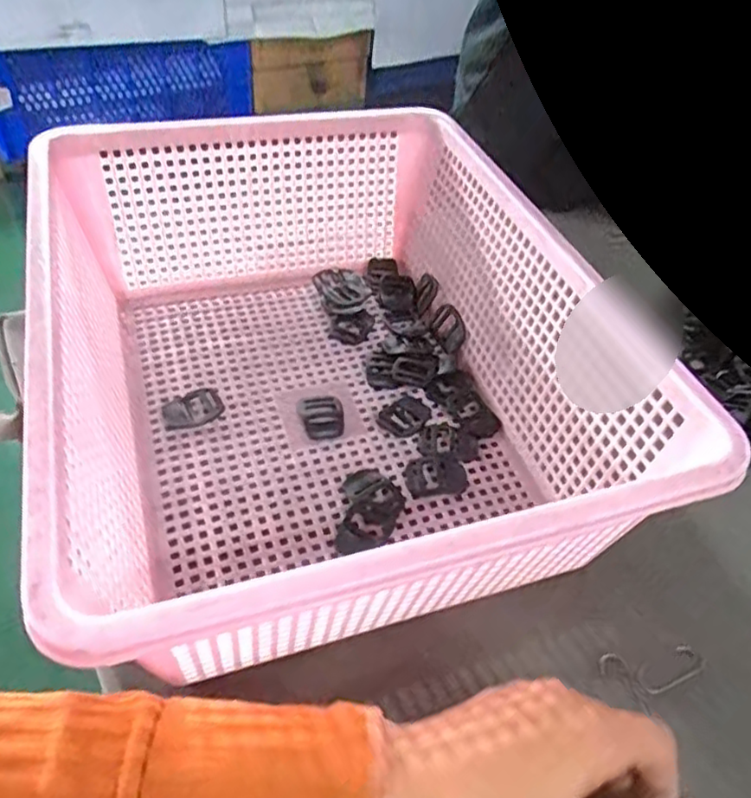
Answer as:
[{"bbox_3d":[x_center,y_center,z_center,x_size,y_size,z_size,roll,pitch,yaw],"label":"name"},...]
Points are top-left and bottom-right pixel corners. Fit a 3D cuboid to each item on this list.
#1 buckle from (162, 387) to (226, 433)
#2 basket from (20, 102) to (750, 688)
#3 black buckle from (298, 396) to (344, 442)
[{"bbox_3d":[-0.126,0.006,0.450,0.040,0.004,0.035,-17,50,-21],"label":"buckle"},{"bbox_3d":[-0.035,-0.037,0.409,0.292,0.128,0.391,-11,48,-16],"label":"basket"},{"bbox_3d":[-0.037,0.012,0.453,0.030,0.004,0.042,-5,47,-11],"label":"black buckle"}]

